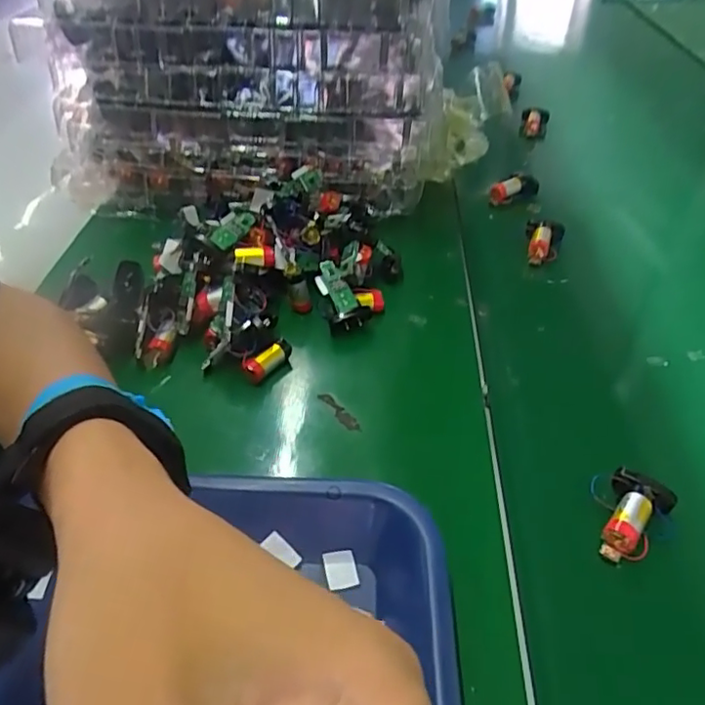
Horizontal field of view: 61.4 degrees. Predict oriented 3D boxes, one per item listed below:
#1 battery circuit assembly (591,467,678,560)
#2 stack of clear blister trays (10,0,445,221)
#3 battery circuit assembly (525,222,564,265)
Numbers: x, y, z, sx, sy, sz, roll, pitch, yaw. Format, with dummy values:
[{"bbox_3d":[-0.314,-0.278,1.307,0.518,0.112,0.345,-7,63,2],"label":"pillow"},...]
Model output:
[{"bbox_3d":[0.148,0.088,0.319,0.042,0.023,0.046,21,43,23],"label":"battery circuit assembly"},{"bbox_3d":[-0.082,-0.260,0.512,0.311,0.220,0.195,7,40,8],"label":"stack of clear blister trays"},{"bbox_3d":[0.168,-0.097,0.525,0.031,0.023,0.045,14,41,15],"label":"battery circuit assembly"}]

